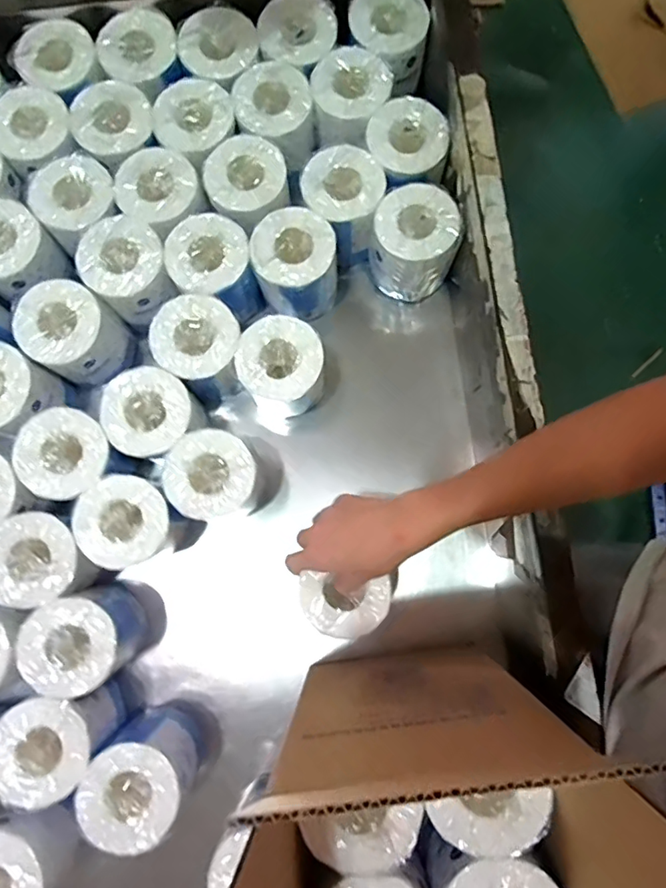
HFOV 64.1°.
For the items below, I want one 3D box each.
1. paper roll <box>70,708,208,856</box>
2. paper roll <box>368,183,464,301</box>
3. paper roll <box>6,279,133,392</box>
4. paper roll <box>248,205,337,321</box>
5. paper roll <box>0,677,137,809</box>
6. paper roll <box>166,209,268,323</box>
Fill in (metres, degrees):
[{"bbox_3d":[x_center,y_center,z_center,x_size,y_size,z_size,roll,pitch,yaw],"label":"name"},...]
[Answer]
[{"bbox_3d":[-0.194,0.344,0.560,0.096,0.106,0.103,0,80,0],"label":"paper roll"},{"bbox_3d":[0.096,-0.242,0.658,0.097,0.118,0.091,0,80,0],"label":"paper roll"},{"bbox_3d":[-0.305,-0.126,0.638,0.092,0.107,0.094,0,80,0],"label":"paper roll"},{"bbox_3d":[-0.046,-0.217,0.653,0.093,0.103,0.097,0,80,0],"label":"paper roll"},{"bbox_3d":[-0.287,0.308,0.568,0.098,0.112,0.091,0,80,0],"label":"paper roll"},{"bbox_3d":[-0.142,-0.206,0.650,0.094,0.099,0.095,0,80,0],"label":"paper roll"}]

